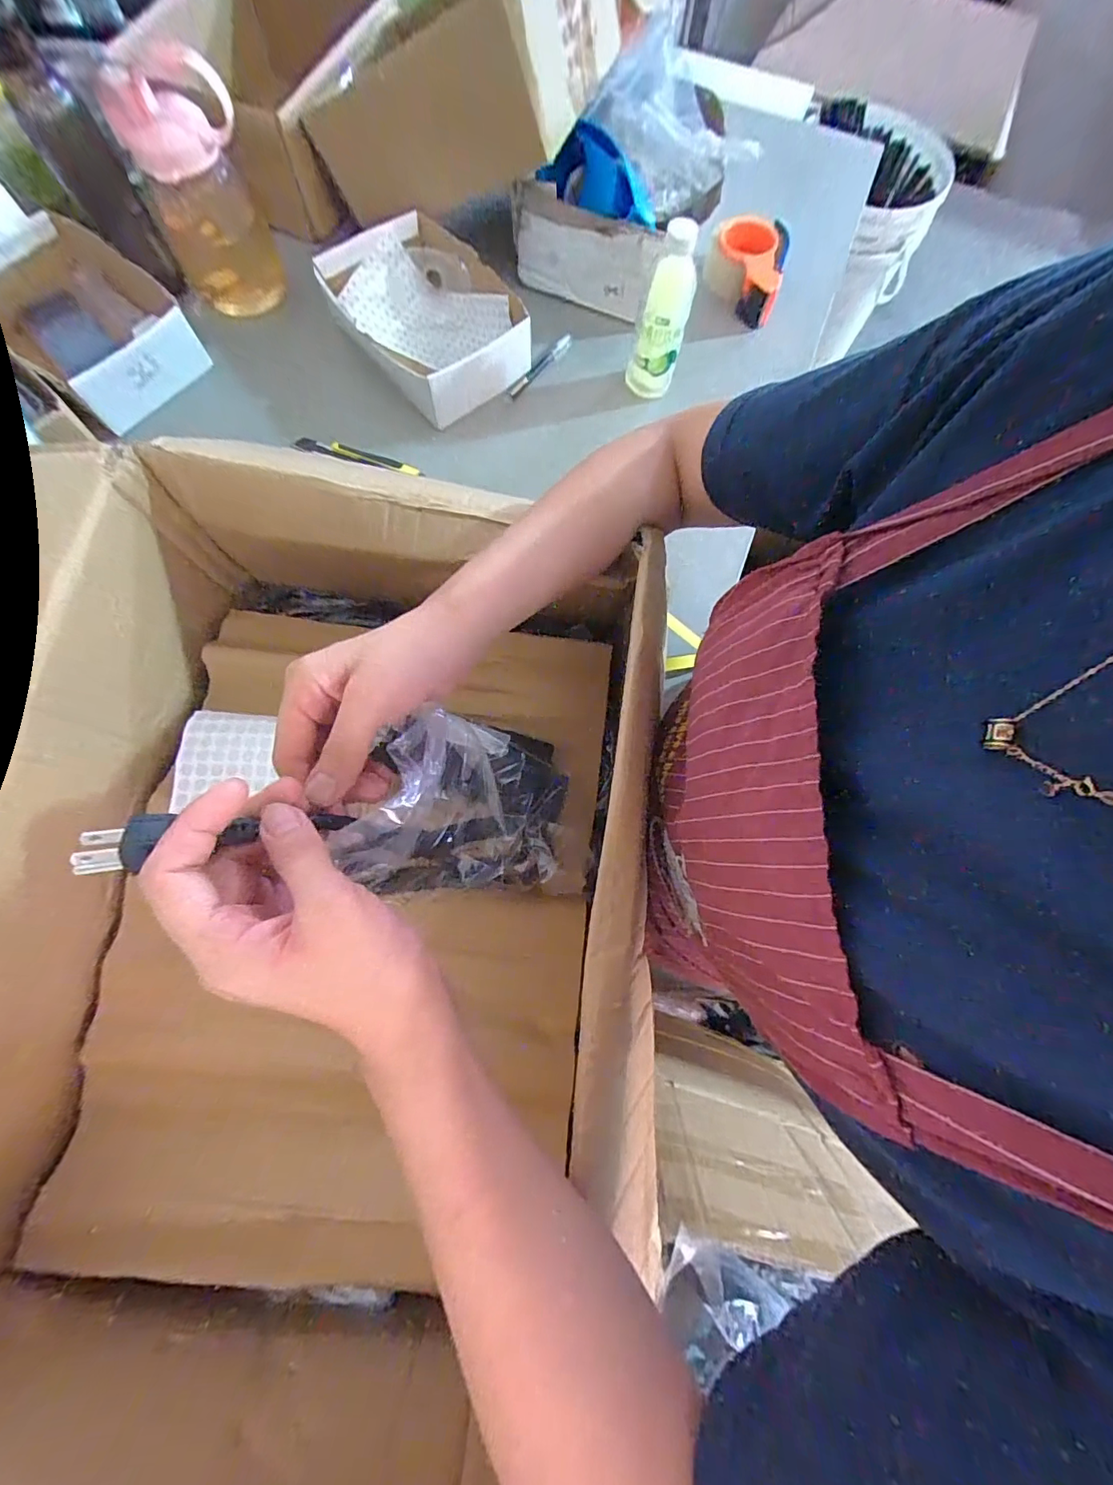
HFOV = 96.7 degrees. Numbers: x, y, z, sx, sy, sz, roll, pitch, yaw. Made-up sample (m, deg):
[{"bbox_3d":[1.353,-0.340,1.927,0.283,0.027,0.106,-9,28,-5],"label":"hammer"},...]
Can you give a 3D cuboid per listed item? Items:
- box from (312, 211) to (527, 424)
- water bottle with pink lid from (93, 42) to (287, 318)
[{"bbox_3d":[-0.159,-0.545,0.636,0.180,0.068,0.256,-40,80,-11],"label":"box"},{"bbox_3d":[-0.416,-0.647,0.577,0.122,0.204,0.114,-33,79,-10],"label":"water bottle with pink lid"}]

